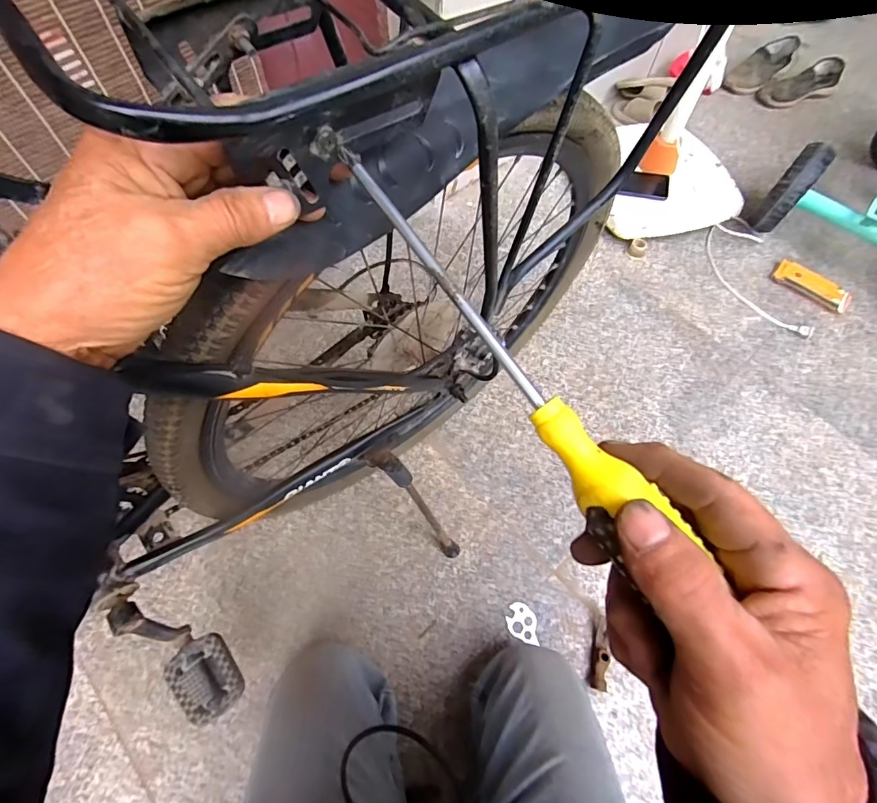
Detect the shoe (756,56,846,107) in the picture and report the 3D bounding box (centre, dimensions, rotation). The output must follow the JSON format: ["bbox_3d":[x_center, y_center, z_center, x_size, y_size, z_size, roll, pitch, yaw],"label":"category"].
[{"bbox_3d":[1.049,-0.914,1.296,0.255,0.070,0.105,-21,64,-12],"label":"shoe"}]

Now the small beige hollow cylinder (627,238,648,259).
[{"bbox_3d":[0.473,-0.363,1.071,0.041,0.027,0.040,28,65,13],"label":"small beige hollow cylinder"}]

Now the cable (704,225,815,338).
[{"bbox_3d":[0.735,-0.284,1.053,0.138,0.017,0.326,-7,62,-5],"label":"cable"}]

